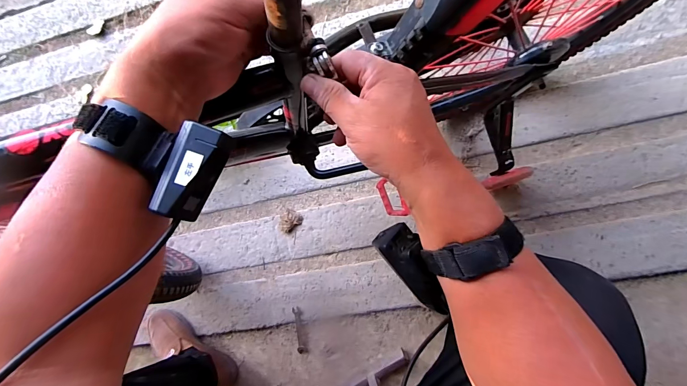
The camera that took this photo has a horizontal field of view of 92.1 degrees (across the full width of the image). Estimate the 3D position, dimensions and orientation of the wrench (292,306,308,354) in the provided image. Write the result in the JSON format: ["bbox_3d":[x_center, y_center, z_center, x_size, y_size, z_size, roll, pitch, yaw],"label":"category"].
[{"bbox_3d":[-0.107,0.339,0.812,0.025,0.004,0.120,-5,96,10],"label":"wrench"}]

